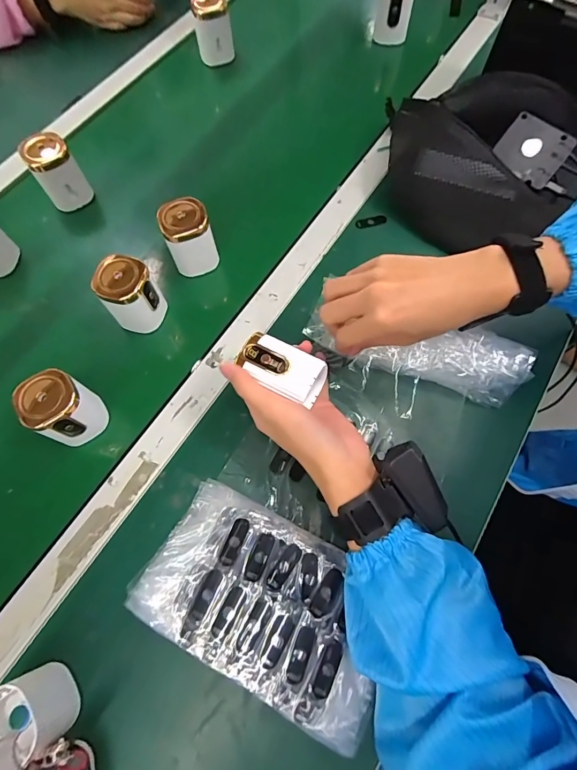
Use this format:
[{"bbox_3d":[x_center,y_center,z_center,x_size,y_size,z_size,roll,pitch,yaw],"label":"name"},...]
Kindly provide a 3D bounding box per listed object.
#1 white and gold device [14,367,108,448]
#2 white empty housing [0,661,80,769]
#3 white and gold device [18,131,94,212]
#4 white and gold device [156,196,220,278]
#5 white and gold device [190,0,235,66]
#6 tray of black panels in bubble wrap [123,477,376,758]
[{"bbox_3d":[-0.223,0.023,0.391,0.050,0.069,0.053,-28,69,-9],"label":"white and gold device"},{"bbox_3d":[-0.204,0.254,0.302,0.061,0.065,0.055,-31,70,-10],"label":"white empty housing"},{"bbox_3d":[-0.304,-0.276,0.525,0.054,0.089,0.050,-29,69,-9],"label":"white and gold device"},{"bbox_3d":[-0.119,-0.178,0.475,0.054,0.075,0.049,-19,68,-5],"label":"white and gold device"},{"bbox_3d":[-0.122,-0.576,0.632,0.059,0.071,0.064,-11,70,-4],"label":"white and gold device"},{"bbox_3d":[-0.017,0.184,0.340,0.208,0.036,0.124,27,71,12],"label":"tray of black panels in bubble wrap"}]

